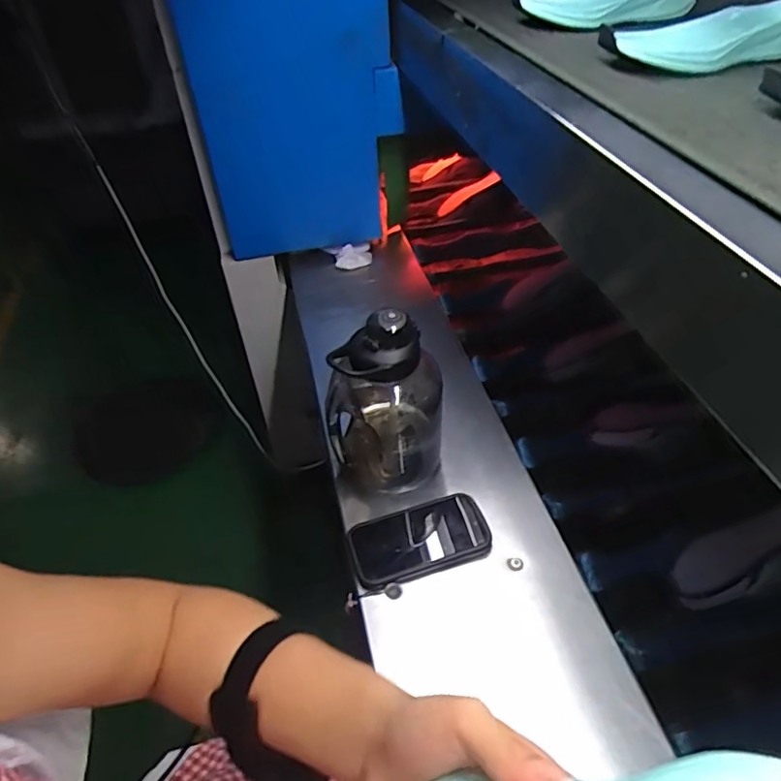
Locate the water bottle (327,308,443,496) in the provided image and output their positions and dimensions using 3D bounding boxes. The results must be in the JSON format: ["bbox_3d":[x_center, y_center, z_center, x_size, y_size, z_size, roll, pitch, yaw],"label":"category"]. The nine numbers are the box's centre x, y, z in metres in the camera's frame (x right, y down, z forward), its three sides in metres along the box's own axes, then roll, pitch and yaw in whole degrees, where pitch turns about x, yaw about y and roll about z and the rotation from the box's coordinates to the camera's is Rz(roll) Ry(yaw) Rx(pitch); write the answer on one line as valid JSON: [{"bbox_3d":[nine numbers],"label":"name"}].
[{"bbox_3d":[-0.009,0.007,0.680,0.130,0.210,0.117,-3,43,0],"label":"water bottle"}]

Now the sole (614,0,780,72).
[{"bbox_3d":[0.312,-0.342,0.559,0.204,0.045,0.066,-10,43,-8],"label":"sole"}]

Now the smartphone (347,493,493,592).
[{"bbox_3d":[0.033,0.164,0.657,0.152,0.015,0.079,-13,44,-10],"label":"smartphone"}]

